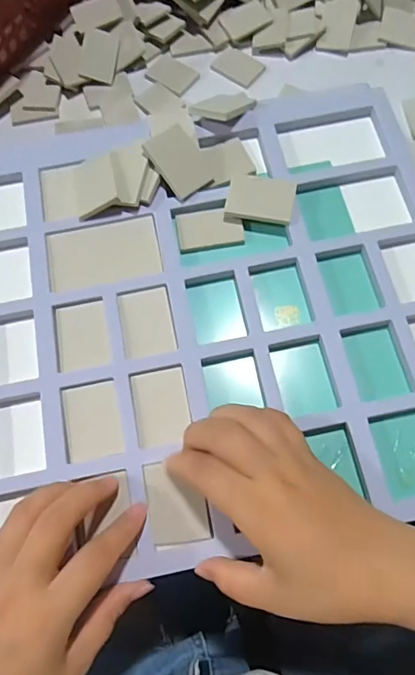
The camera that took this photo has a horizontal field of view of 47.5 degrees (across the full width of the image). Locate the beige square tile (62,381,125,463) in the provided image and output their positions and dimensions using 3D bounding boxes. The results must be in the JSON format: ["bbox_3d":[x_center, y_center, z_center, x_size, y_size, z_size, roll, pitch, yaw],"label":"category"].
[{"bbox_3d":[-0.080,0.059,0.330,0.038,0.006,0.052,-12,70,-2],"label":"beige square tile"}]

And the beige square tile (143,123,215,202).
[{"bbox_3d":[-0.022,-0.144,0.388,0.043,0.004,0.054,-38,95,-24],"label":"beige square tile"}]

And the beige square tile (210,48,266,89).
[{"bbox_3d":[0.036,-0.313,0.546,0.055,0.004,0.041,38,76,14],"label":"beige square tile"}]

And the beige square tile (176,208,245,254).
[{"bbox_3d":[0.002,-0.088,0.386,0.052,0.004,0.036,-10,70,-1],"label":"beige square tile"}]

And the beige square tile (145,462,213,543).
[{"bbox_3d":[-0.020,0.108,0.312,0.036,0.005,0.051,-10,74,-3],"label":"beige square tile"}]

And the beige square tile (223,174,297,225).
[{"bbox_3d":[0.043,-0.110,0.384,0.052,0.012,0.038,11,74,3],"label":"beige square tile"}]

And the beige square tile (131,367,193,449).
[{"bbox_3d":[-0.032,0.049,0.334,0.037,0.004,0.052,-11,70,-2],"label":"beige square tile"}]

